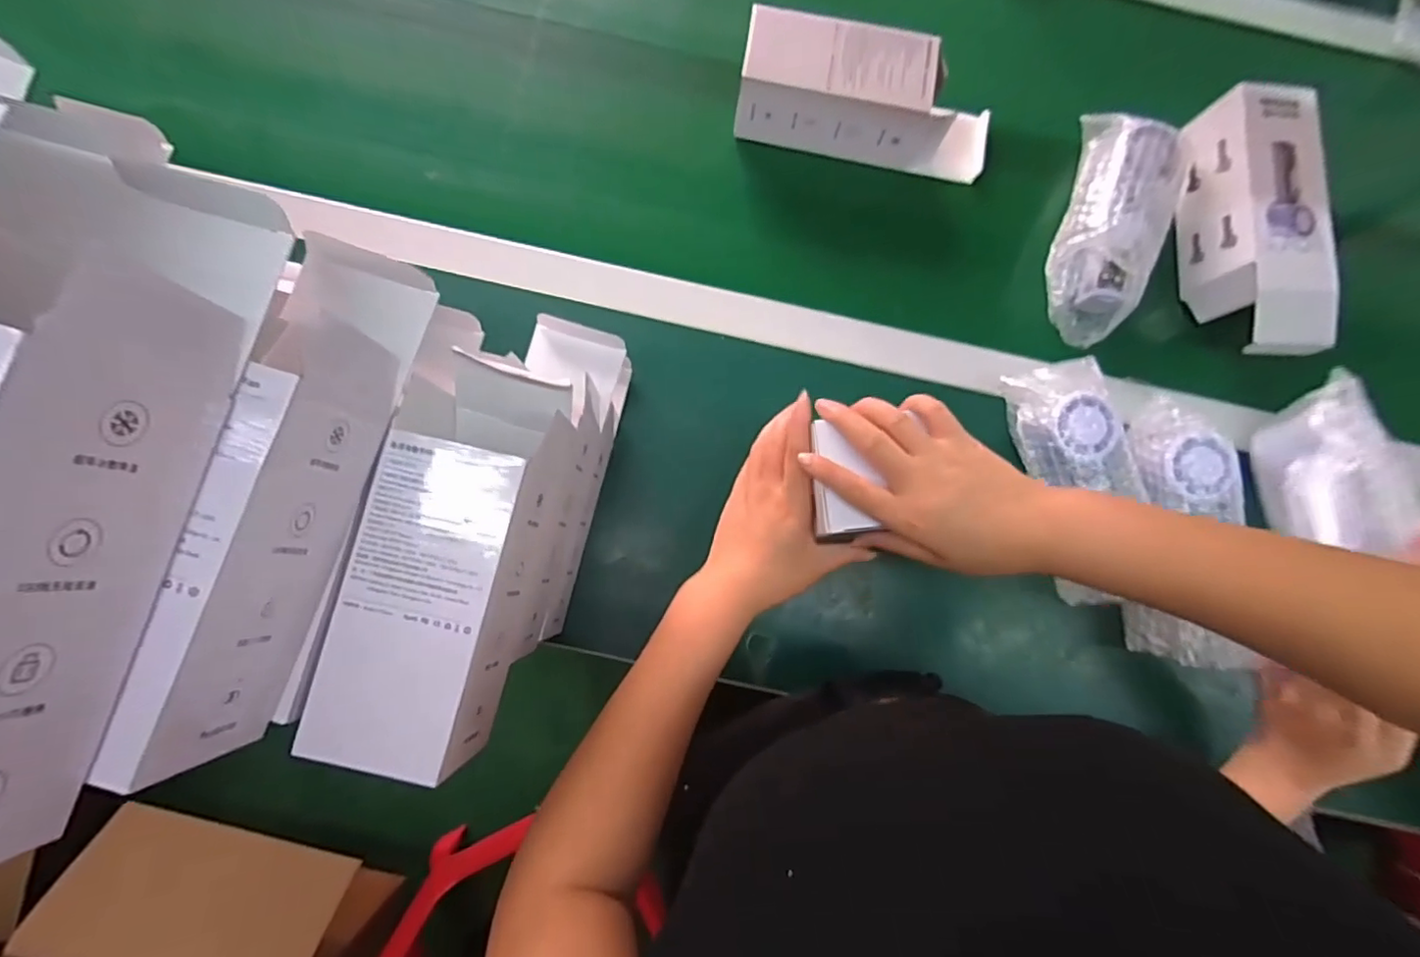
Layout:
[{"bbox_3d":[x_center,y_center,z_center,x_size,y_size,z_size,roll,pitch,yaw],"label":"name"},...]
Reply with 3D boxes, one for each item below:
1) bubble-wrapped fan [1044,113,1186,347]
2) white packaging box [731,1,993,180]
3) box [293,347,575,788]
[{"bbox_3d":[0.359,-0.232,0.532,0.081,0.065,0.200,21,81,-3],"label":"bubble-wrapped fan"},{"bbox_3d":[0.145,-0.339,0.538,0.230,0.071,0.080,10,81,-5],"label":"white packaging box"},{"bbox_3d":[-0.139,0.042,0.329,0.081,0.071,0.211,15,81,-4],"label":"box"}]

